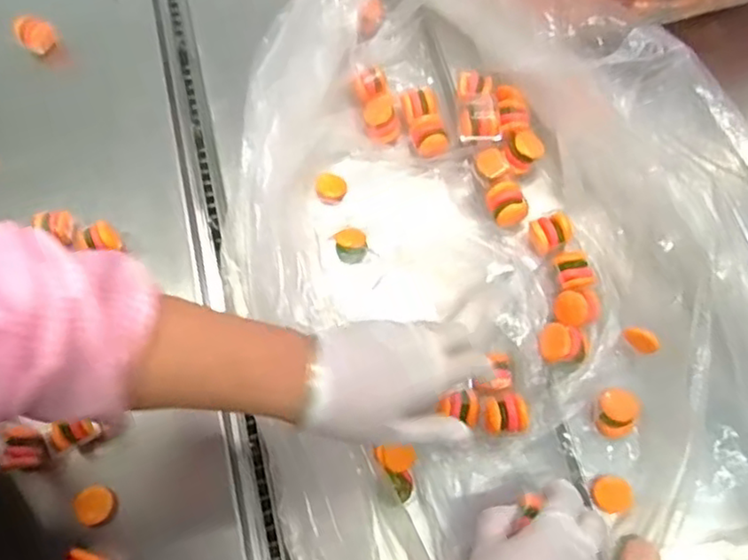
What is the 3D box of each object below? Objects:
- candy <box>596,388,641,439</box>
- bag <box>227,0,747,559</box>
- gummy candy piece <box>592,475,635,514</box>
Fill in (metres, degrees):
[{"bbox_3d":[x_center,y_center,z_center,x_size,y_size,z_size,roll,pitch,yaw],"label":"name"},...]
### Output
[{"bbox_3d":[0.188,0.104,0.509,0.032,0.031,0.034,0,70,0],"label":"candy"},{"bbox_3d":[0.121,0.002,0.504,0.431,0.147,0.665,-14,70,-5],"label":"bag"},{"bbox_3d":[0.183,0.164,0.504,0.031,0.004,0.027,4,70,1],"label":"gummy candy piece"}]

